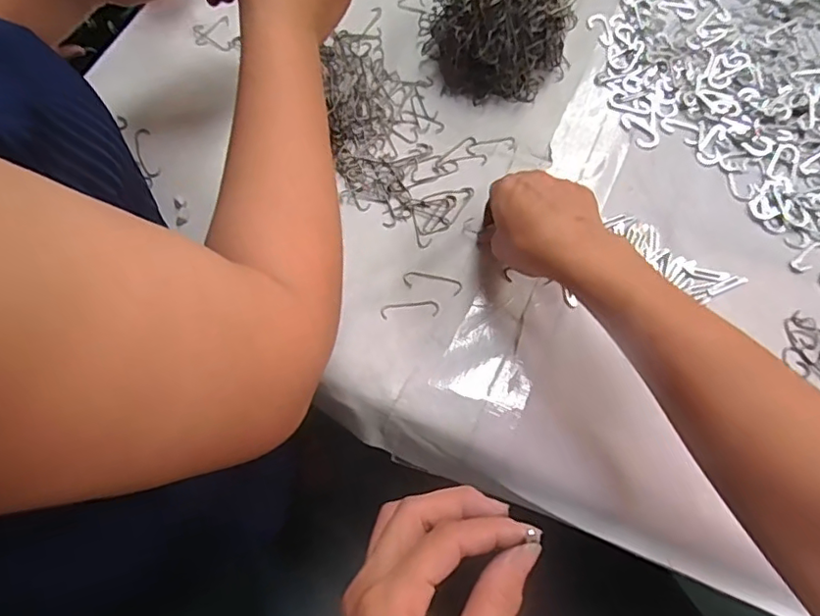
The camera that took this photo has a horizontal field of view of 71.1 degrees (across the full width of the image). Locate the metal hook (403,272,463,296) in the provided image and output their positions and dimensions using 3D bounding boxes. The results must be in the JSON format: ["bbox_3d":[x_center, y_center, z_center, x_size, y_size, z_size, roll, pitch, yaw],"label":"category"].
[{"bbox_3d":[0.017,-0.019,0.439,0.045,0.004,0.014,10,69,6],"label":"metal hook"}]

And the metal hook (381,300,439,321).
[{"bbox_3d":[0.000,0.002,0.432,0.043,0.004,0.013,-6,69,0],"label":"metal hook"}]

